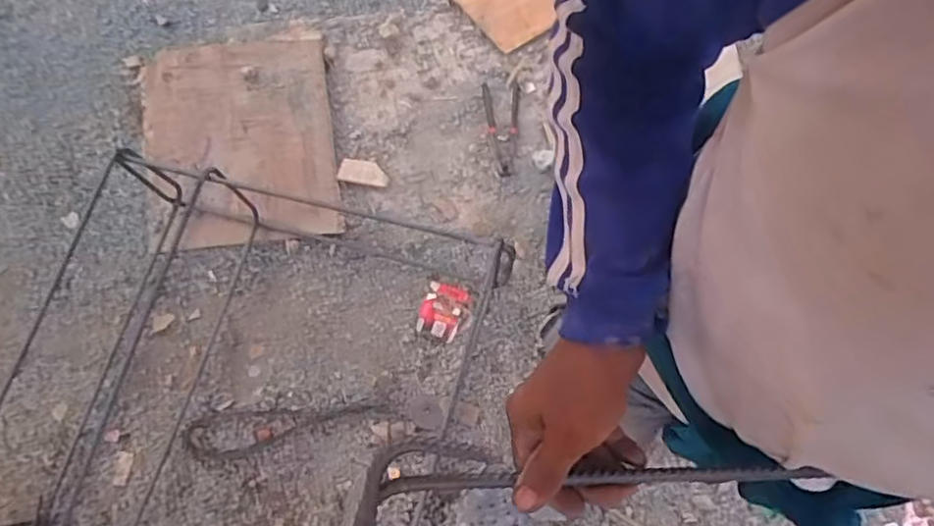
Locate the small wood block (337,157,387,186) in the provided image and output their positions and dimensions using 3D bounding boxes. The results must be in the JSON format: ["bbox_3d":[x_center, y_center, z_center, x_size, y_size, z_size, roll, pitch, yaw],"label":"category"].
[{"bbox_3d":[-0.230,-0.204,1.419,0.105,0.013,0.057,7,75,0],"label":"small wood block"}]

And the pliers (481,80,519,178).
[{"bbox_3d":[0.077,-0.309,1.462,0.084,0.017,0.234,1,75,-1],"label":"pliers"}]

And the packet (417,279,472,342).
[{"bbox_3d":[-0.051,0.099,1.345,0.087,0.008,0.112,22,76,4],"label":"packet"}]

